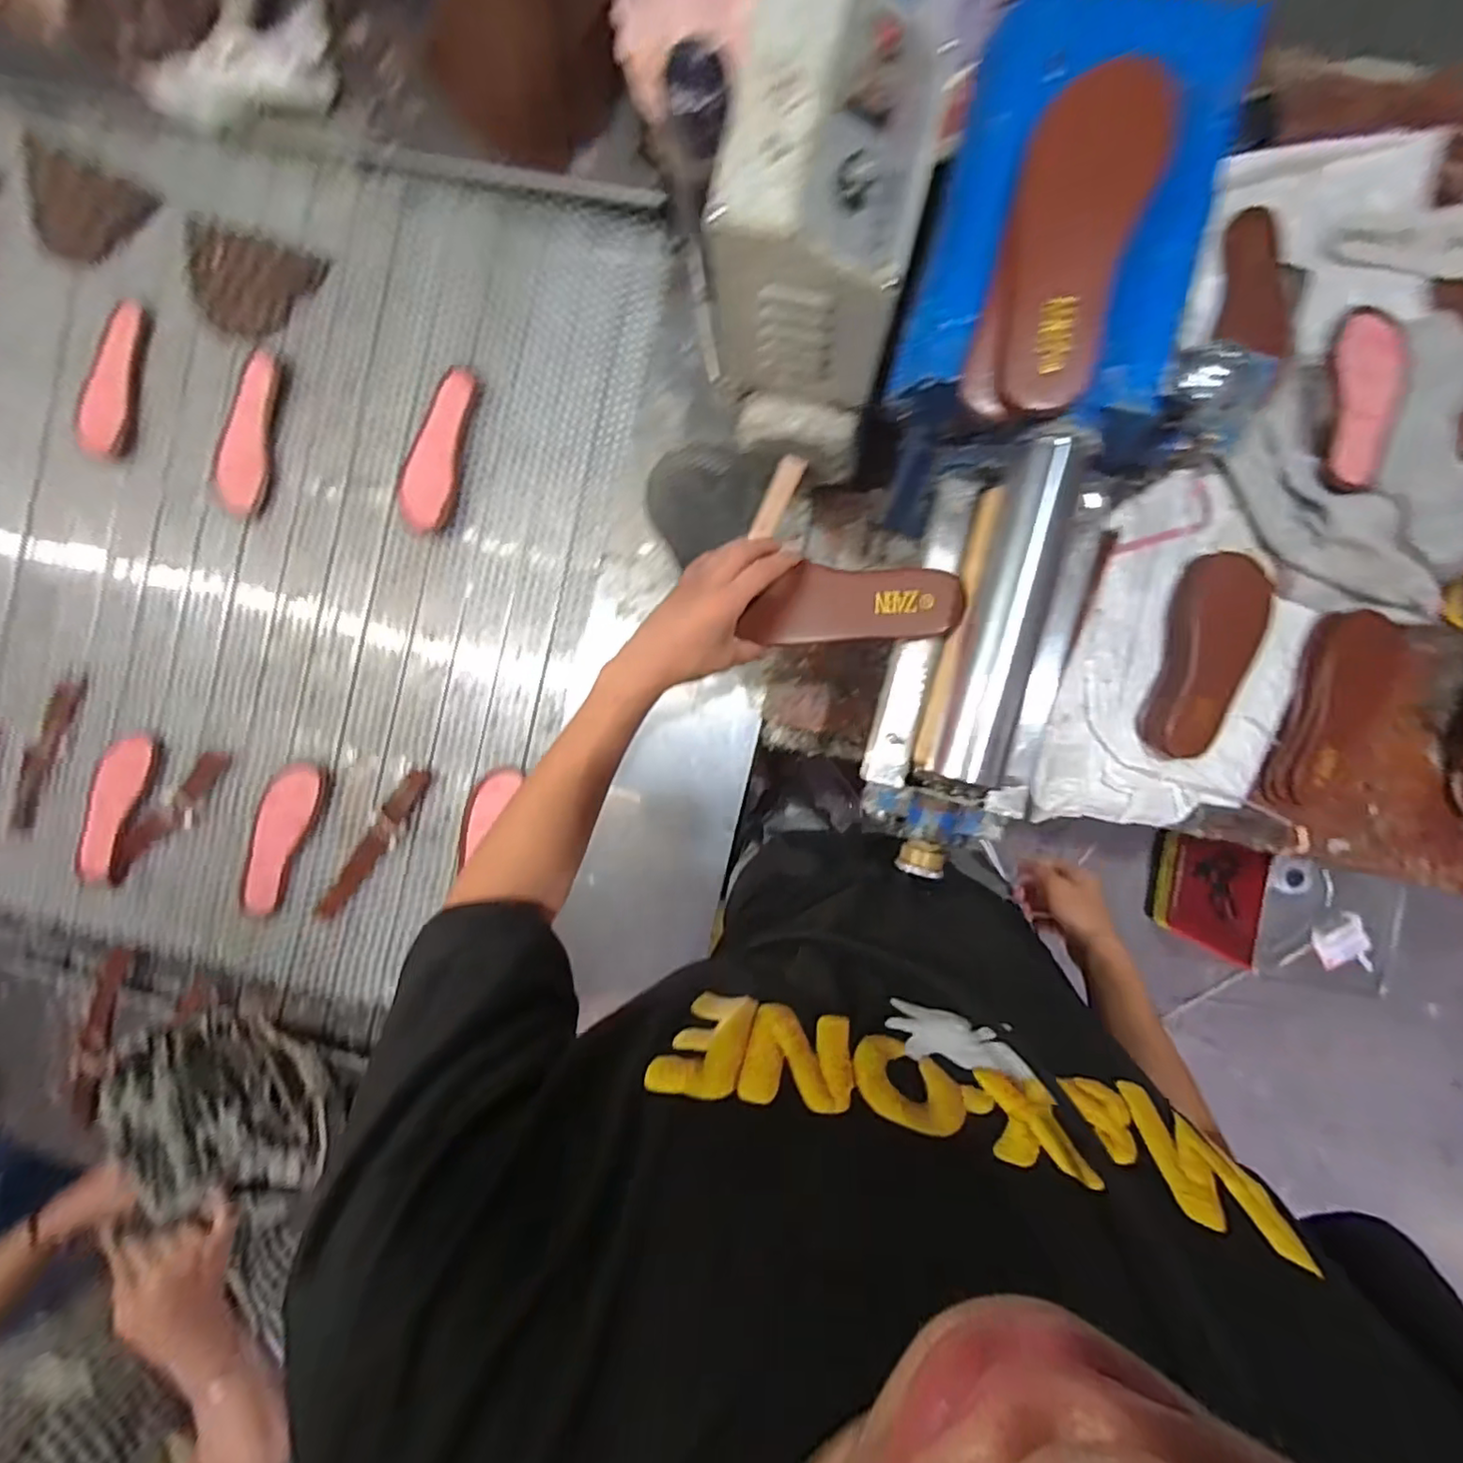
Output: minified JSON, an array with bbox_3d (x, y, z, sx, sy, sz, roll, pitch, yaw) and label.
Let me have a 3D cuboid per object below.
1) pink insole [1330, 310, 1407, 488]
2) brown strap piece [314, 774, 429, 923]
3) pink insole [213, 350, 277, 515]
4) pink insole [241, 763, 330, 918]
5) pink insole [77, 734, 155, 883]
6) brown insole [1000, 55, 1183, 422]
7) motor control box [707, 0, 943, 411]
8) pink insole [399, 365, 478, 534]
[{"bbox_3d":[0.710,-0.377,0.696,0.075,0.013,0.232,17,79,3],"label":"pink insole"},{"bbox_3d":[-0.496,0.157,0.859,0.033,0.007,0.240,34,92,2],"label":"brown strap piece"},{"bbox_3d":[-0.668,-0.409,0.851,0.070,0.008,0.214,8,91,3],"label":"pink insole"},{"bbox_3d":[-0.625,0.150,0.856,0.079,0.011,0.216,16,92,3],"label":"pink insole"},{"bbox_3d":[-0.868,0.105,0.867,0.065,0.013,0.206,21,92,3],"label":"pink insole"},{"bbox_3d":[0.225,-0.319,0.403,0.079,0.015,0.200,10,96,11],"label":"brown insole"},{"bbox_3d":[0.081,-0.422,0.515,0.144,0.198,0.186,15,92,3],"label":"motor control box"},{"bbox_3d":[-0.403,-0.386,0.847,0.073,0.008,0.224,12,91,3],"label":"pink insole"}]

